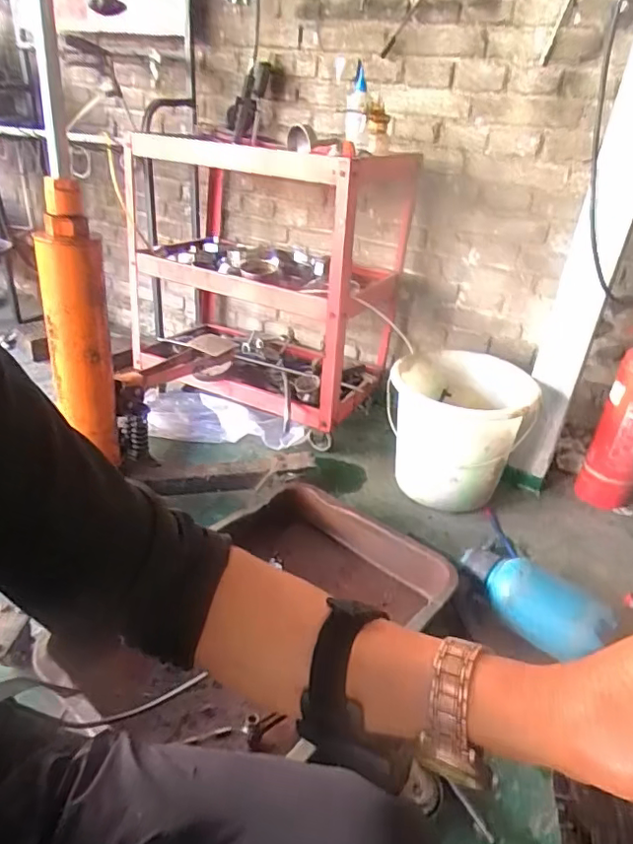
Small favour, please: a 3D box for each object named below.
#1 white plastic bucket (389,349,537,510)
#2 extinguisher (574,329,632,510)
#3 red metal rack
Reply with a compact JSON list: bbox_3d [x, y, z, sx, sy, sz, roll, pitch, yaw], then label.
[{"bbox_3d":[0.339,0.022,1.380,0.330,0.306,0.256,17,31,19],"label":"white plastic bucket"},{"bbox_3d":[0.761,0.000,1.344,0.133,0.448,0.119,23,34,27],"label":"extinguisher"},{"bbox_3d":[-0.130,-0.404,1.531,0.672,0.654,0.422,19,32,23],"label":"red metal rack"}]

